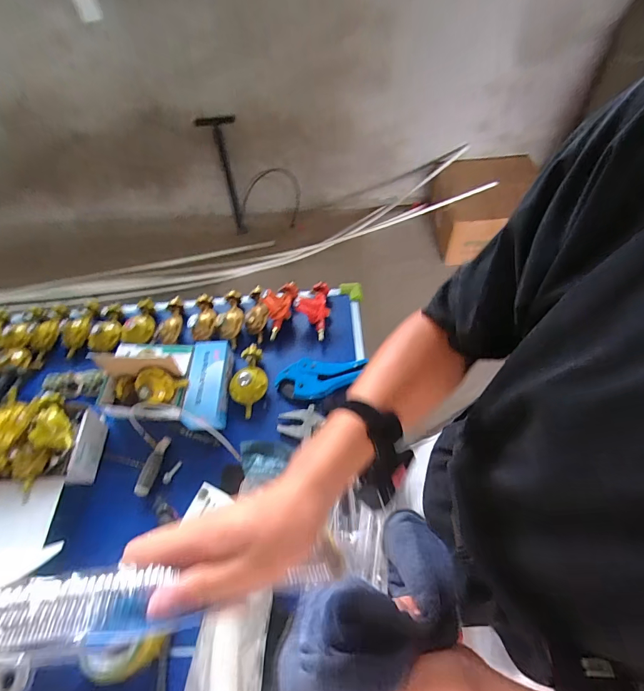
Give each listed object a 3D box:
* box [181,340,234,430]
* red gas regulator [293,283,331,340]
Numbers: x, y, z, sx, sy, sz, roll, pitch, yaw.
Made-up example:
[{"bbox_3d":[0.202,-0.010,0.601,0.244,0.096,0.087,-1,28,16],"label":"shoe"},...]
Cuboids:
[{"bbox_3d":[-0.248,0.081,0.825,0.086,0.054,0.189,-6,58,7],"label":"box"},{"bbox_3d":[-0.023,-0.099,0.944,0.082,0.057,0.153,6,60,14],"label":"red gas regulator"}]

